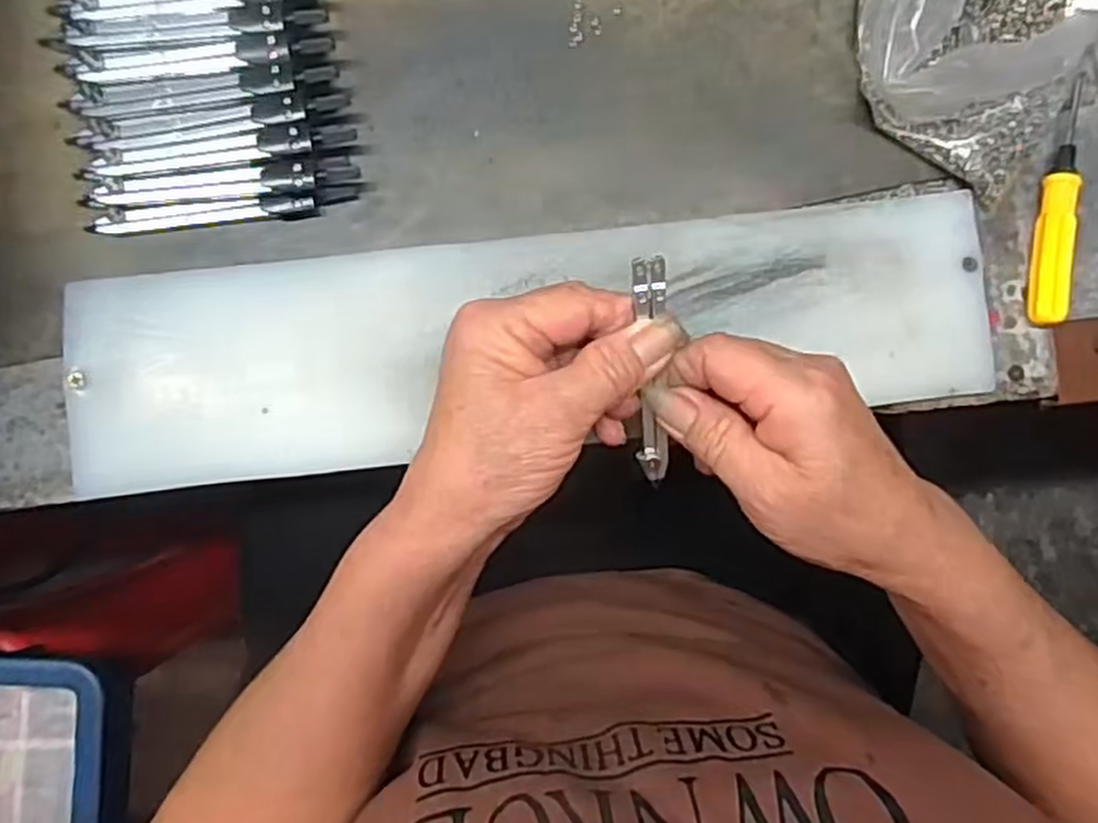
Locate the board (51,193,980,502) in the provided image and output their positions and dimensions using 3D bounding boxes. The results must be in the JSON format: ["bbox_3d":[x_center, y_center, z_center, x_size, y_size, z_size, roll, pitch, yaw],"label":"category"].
[{"bbox_3d":[-0.002,-0.033,0.349,0.399,0.010,0.095,-7,87,-4],"label":"board"}]

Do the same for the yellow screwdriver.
[{"bbox_3d":[0.239,-0.098,0.367,0.016,0.016,0.119,13,86,-2],"label":"yellow screwdriver"}]

